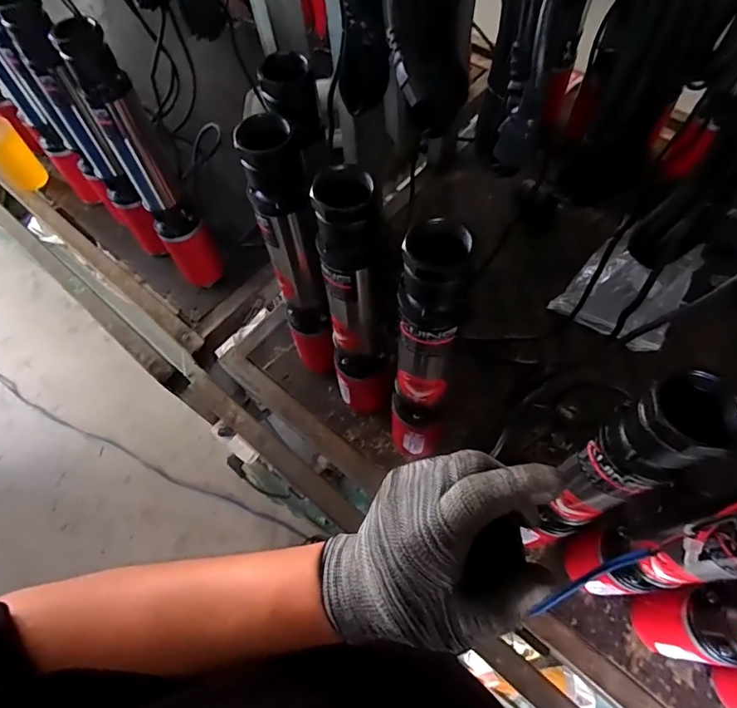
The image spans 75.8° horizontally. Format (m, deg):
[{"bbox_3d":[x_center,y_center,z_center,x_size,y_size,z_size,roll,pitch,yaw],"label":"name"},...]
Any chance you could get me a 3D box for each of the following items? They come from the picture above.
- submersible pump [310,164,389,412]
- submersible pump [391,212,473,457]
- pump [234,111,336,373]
[{"bbox_3d":[-0.016,-0.030,0.586,0.069,0.446,0.060,-17,64,-4],"label":"submersible pump"},{"bbox_3d":[0.055,0.016,0.523,0.075,0.385,0.072,-1,64,4],"label":"submersible pump"},{"bbox_3d":[-0.090,-0.101,0.606,0.065,0.401,0.059,-12,63,-1],"label":"pump"}]

